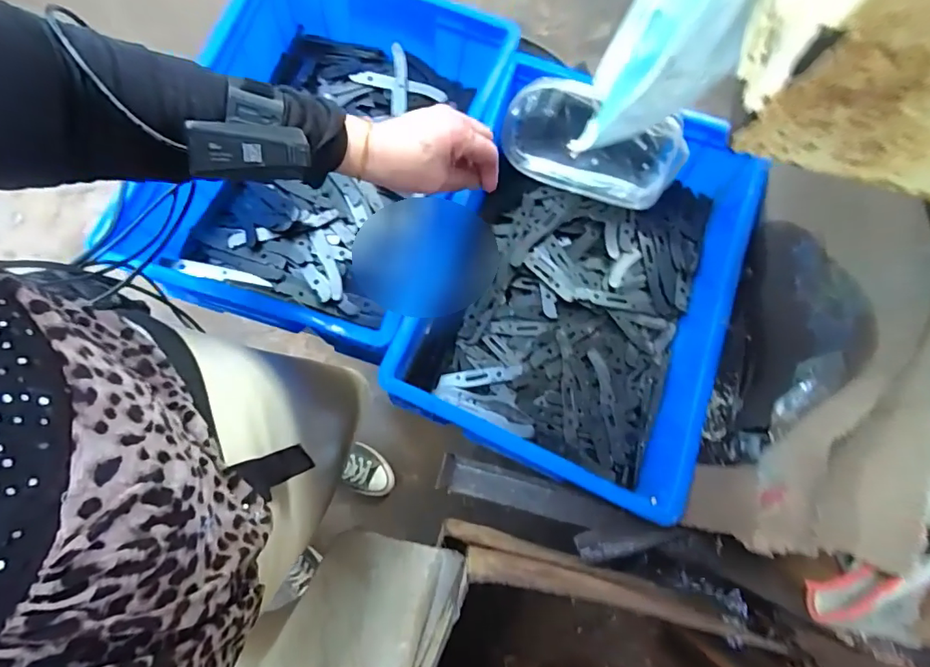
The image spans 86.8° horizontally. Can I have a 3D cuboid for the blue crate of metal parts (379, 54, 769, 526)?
[{"bbox_3d":[0.124,-0.058,0.532,0.306,0.106,0.410,21,79,3],"label":"blue crate of metal parts"}]

